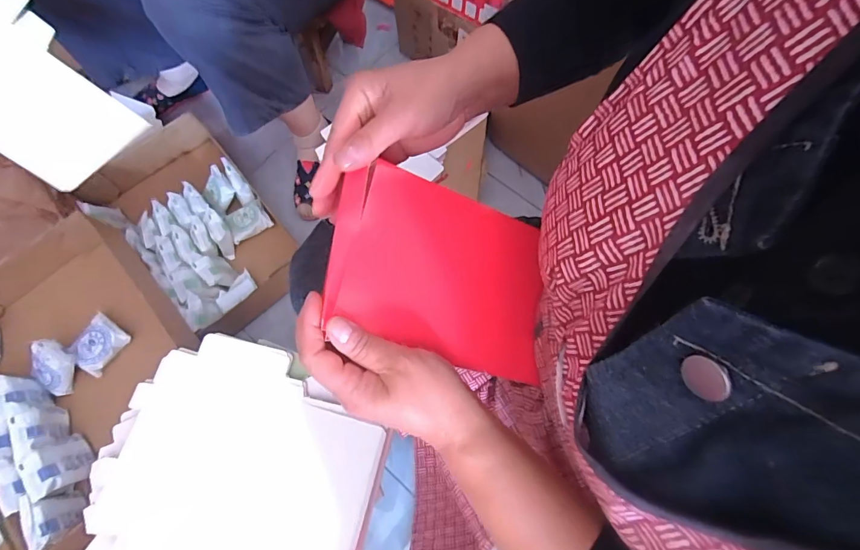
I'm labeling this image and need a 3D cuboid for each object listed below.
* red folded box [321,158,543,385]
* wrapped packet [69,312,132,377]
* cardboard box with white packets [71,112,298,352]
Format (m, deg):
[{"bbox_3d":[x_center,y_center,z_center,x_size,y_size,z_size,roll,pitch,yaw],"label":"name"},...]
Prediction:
[{"bbox_3d":[0.016,0.000,0.319,0.184,0.012,0.125,20,77,-29],"label":"red folded box"},{"bbox_3d":[-0.570,0.118,0.706,0.071,0.028,0.079,32,75,12],"label":"wrapped packet"},{"bbox_3d":[-0.486,-0.096,0.852,0.280,0.186,0.453,-38,74,-11],"label":"cardboard box with white packets"}]

